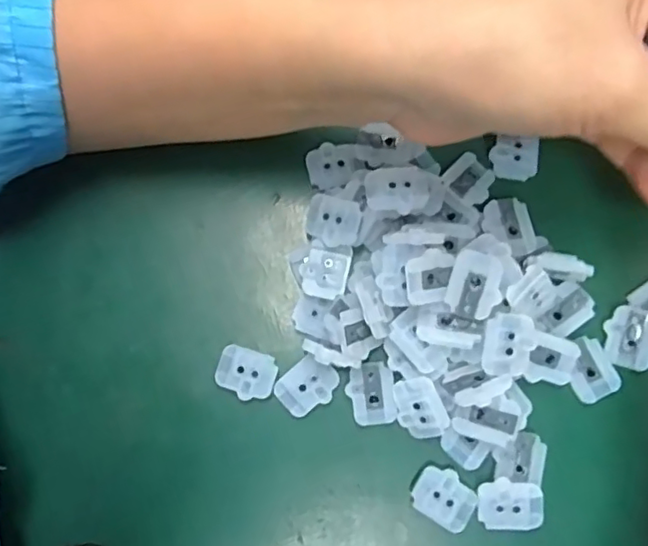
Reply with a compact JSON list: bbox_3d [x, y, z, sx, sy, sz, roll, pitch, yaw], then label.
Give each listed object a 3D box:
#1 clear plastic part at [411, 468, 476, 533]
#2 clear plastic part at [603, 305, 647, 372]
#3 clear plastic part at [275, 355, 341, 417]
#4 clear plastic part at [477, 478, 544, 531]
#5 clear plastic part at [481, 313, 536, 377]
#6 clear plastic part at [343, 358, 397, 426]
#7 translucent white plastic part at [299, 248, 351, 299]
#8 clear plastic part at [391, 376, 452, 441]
[{"bbox_3d":[0.042,0.077,0.207,0.022,0.004,0.017,32,82,6],"label":"clear plastic part"},{"bbox_3d":[0.109,0.023,0.214,0.018,0.004,0.020,21,81,5],"label":"clear plastic part"},{"bbox_3d":[-0.006,0.040,0.215,0.021,0.004,0.016,-40,81,-6],"label":"clear plastic part"},{"bbox_3d":[0.064,0.079,0.205,0.021,0.004,0.016,0,80,1],"label":"clear plastic part"},{"bbox_3d":[0.062,0.024,0.203,0.017,0.004,0.020,1,99,0],"label":"clear plastic part"},{"bbox_3d":[0.017,0.043,0.214,0.016,0.004,0.022,-8,80,0],"label":"clear plastic part"},{"bbox_3d":[0.000,0.000,0.216,0.016,0.004,0.016,11,80,3],"label":"translucent white plastic part"},{"bbox_3d":[0.033,0.046,0.207,0.015,0.006,0.021,-23,80,-3],"label":"clear plastic part"}]

